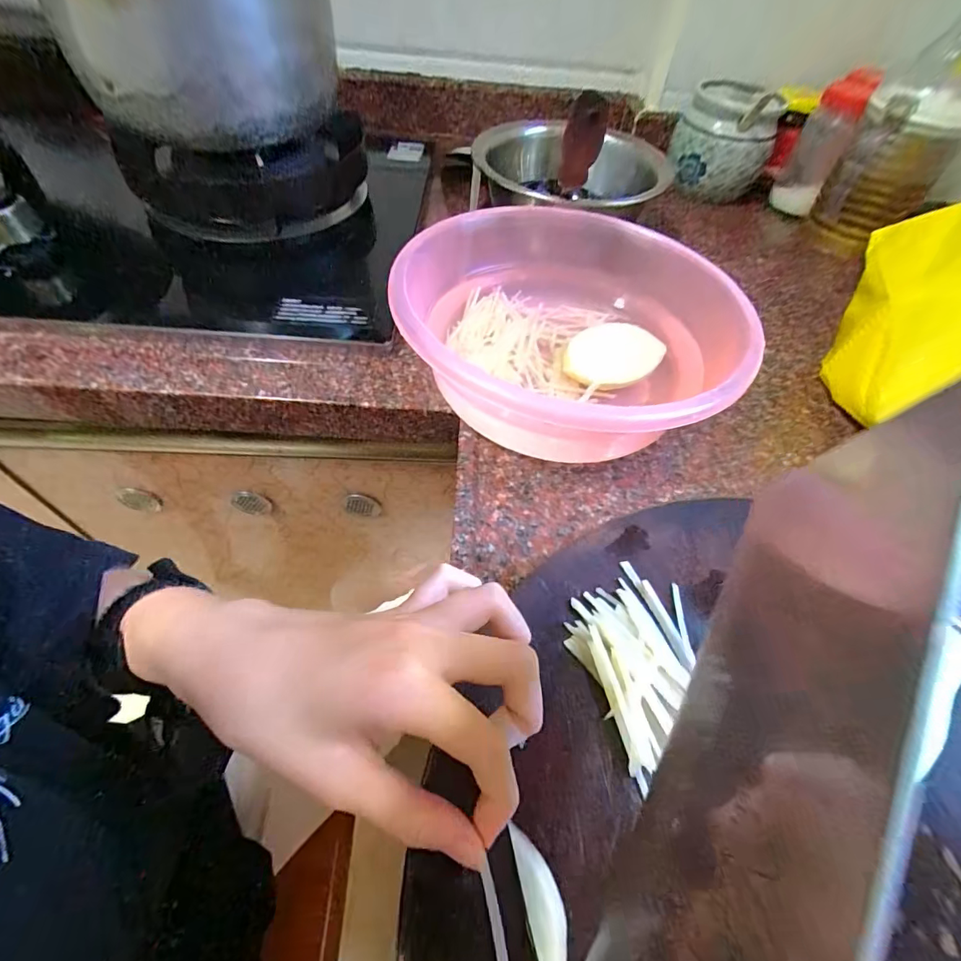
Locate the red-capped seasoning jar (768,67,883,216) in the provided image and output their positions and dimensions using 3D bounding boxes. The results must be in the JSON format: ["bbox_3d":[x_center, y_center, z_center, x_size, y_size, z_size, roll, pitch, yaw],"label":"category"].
[{"bbox_3d":[0.396,-0.392,0.552,0.052,0.125,0.048,32,57,18],"label":"red-capped seasoning jar"}]

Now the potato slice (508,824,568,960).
[{"bbox_3d":[0.021,0.143,0.157,0.012,0.004,0.043,-9,55,-11],"label":"potato slice"}]

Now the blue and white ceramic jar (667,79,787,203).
[{"bbox_3d":[0.293,-0.408,0.575,0.110,0.111,0.113,23,55,12],"label":"blue and white ceramic jar"}]

